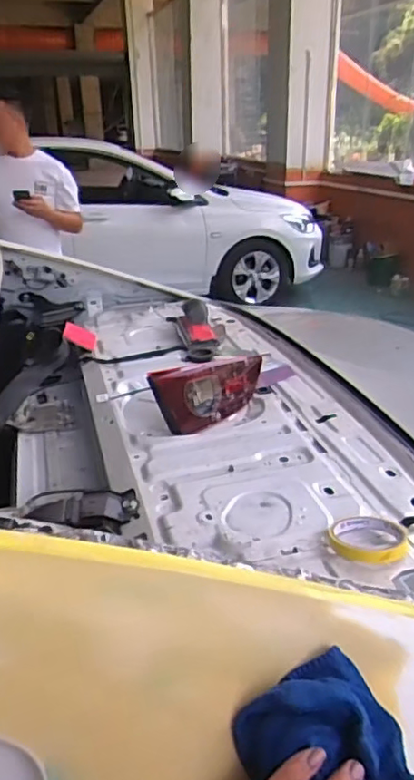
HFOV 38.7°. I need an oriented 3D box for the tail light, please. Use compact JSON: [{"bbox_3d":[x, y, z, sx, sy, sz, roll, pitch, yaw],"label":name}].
[{"bbox_3d":[0.014,-0.007,0.999,0.058,0.097,0.246,22,35,40],"label":"tail light"}]

